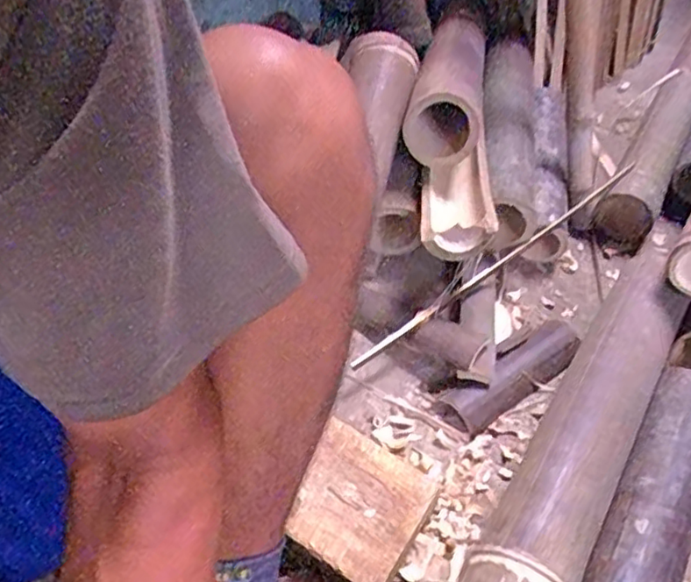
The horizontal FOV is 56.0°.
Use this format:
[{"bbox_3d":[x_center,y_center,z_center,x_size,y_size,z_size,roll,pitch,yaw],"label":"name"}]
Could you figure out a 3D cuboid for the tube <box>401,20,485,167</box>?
[{"bbox_3d":[0.148,-0.295,0.925,0.094,0.091,0.310,9,47,7],"label":"tube"}]

